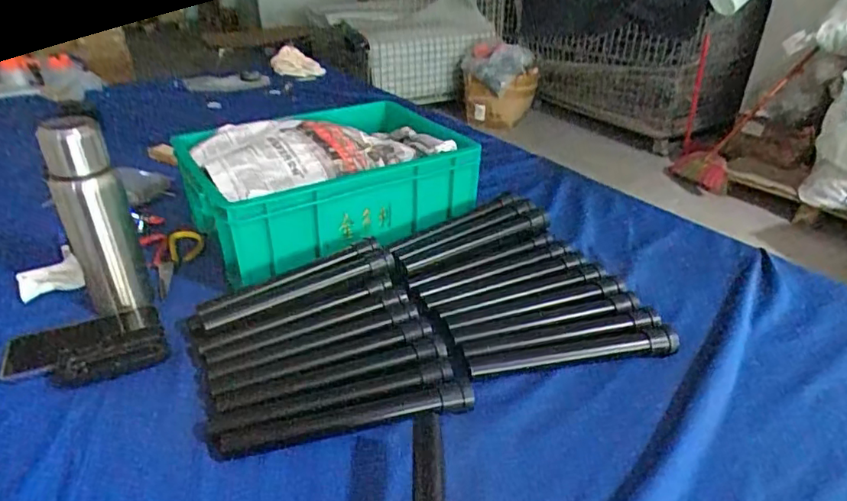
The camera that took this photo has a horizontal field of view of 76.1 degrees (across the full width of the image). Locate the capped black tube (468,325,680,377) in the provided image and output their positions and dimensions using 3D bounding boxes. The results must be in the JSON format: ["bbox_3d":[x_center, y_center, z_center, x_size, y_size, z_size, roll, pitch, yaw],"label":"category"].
[{"bbox_3d":[0.176,0.115,0.631,0.249,0.026,0.034,-3,30,-7],"label":"capped black tube"}]

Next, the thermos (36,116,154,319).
[{"bbox_3d":[-0.392,-0.035,0.651,0.072,0.239,0.060,-19,35,-31],"label":"thermos"}]

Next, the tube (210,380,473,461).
[{"bbox_3d":[-0.076,0.169,0.542,0.259,0.023,0.030,-6,30,-13],"label":"tube"}]

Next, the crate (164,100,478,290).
[{"bbox_3d":[-0.150,-0.108,0.864,0.400,0.169,0.279,-16,34,-27],"label":"crate"}]

